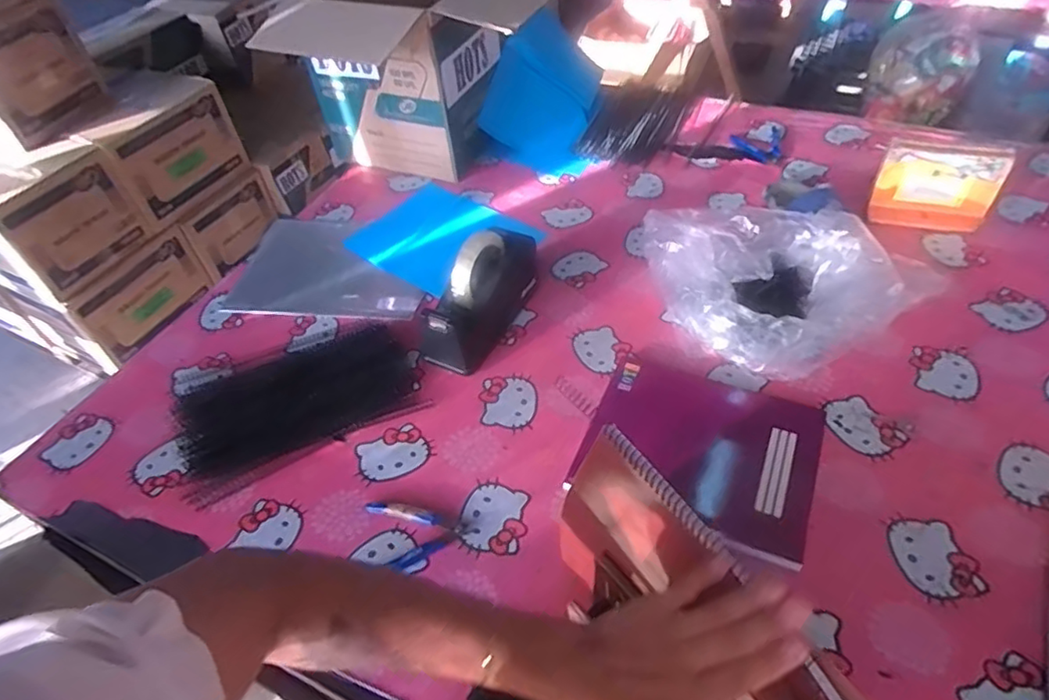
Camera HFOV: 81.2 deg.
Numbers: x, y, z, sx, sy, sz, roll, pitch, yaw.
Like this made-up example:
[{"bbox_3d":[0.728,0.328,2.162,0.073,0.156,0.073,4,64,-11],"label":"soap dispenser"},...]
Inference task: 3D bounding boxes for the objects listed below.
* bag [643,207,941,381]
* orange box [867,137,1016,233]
[{"bbox_3d":[0.356,-0.092,0.815,0.358,0.101,0.246,-7,47,0],"label":"bag"},{"bbox_3d":[0.618,-0.246,0.921,0.163,0.111,0.064,9,49,15],"label":"orange box"}]

